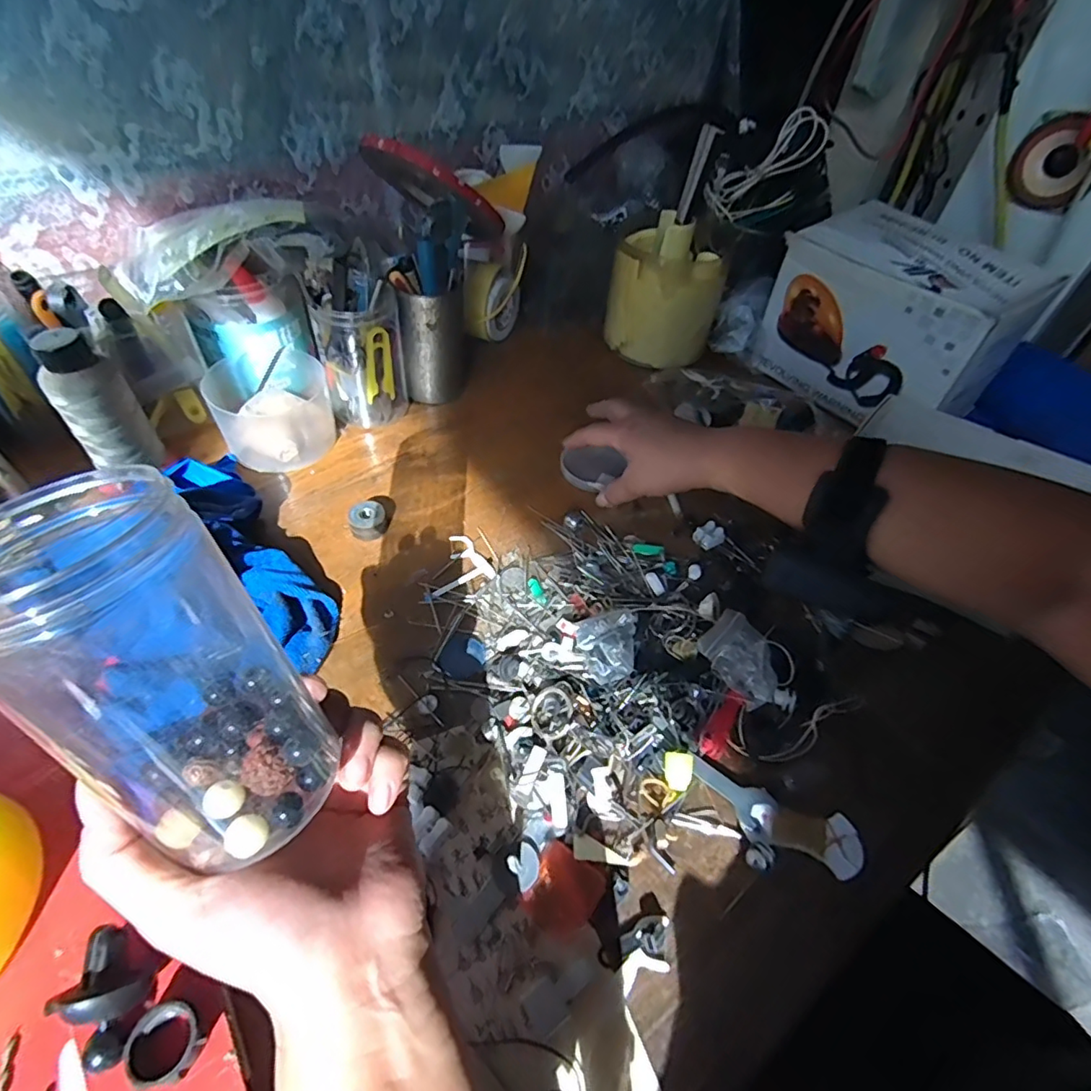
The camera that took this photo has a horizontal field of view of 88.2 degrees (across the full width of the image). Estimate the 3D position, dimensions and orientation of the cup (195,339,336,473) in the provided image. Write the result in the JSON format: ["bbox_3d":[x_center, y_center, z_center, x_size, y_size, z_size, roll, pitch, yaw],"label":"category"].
[{"bbox_3d":[-0.241,-0.122,0.501,0.097,0.064,0.099,3,48,-3],"label":"cup"}]

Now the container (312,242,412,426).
[{"bbox_3d":[-0.166,-0.180,0.511,0.069,0.136,0.067,-8,50,-12],"label":"container"}]

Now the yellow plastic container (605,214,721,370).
[{"bbox_3d":[0.133,-0.278,0.618,0.115,0.120,0.097,15,49,8],"label":"yellow plastic container"}]

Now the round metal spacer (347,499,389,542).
[{"bbox_3d":[-0.142,-0.020,0.453,0.029,0.021,0.025,-12,51,-15],"label":"round metal spacer"}]

